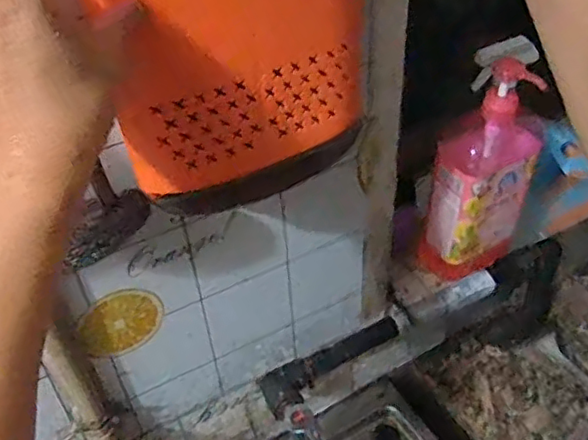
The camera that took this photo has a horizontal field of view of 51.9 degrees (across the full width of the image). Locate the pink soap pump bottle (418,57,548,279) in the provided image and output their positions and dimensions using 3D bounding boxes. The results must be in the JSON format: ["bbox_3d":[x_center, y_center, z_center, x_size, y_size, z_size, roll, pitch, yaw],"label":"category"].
[{"bbox_3d":[0.220,-0.053,0.710,0.121,0.260,0.088,-23,44,-21],"label":"pink soap pump bottle"}]

